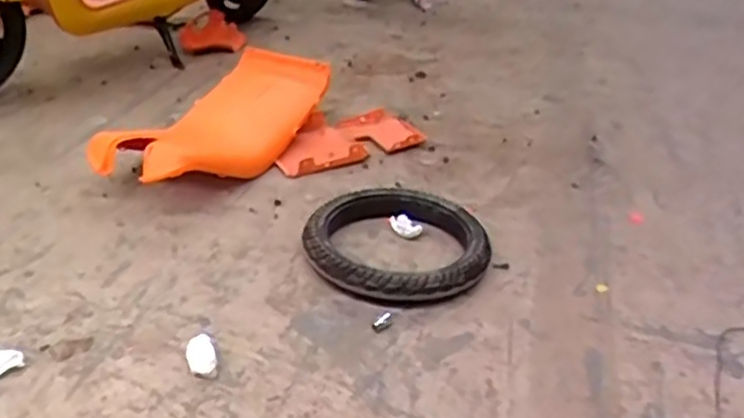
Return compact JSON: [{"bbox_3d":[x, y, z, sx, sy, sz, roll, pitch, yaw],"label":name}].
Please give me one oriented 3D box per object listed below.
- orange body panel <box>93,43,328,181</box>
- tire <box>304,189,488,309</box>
[{"bbox_3d":[-0.352,-0.209,1.709,0.290,0.170,0.630,18,32,19],"label":"orange body panel"},{"bbox_3d":[0.050,0.070,1.466,0.339,0.076,0.353,5,30,-3],"label":"tire"}]

